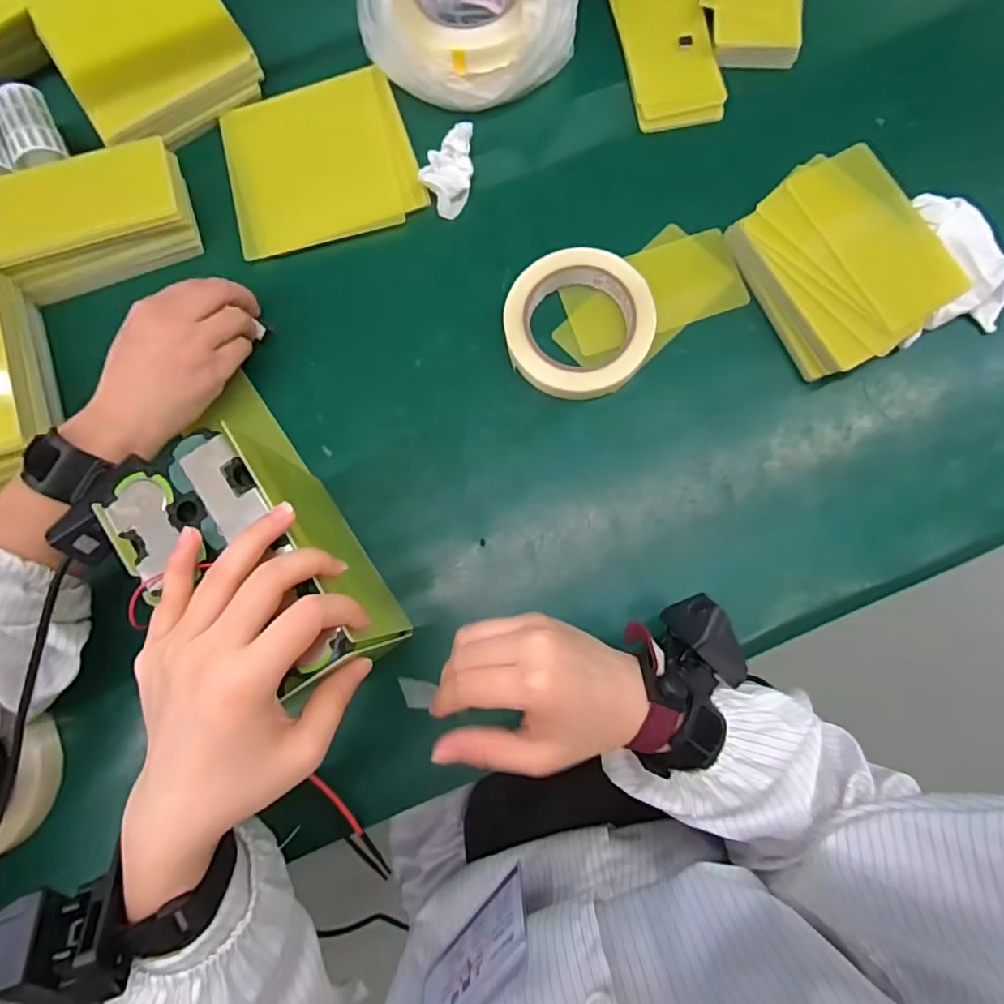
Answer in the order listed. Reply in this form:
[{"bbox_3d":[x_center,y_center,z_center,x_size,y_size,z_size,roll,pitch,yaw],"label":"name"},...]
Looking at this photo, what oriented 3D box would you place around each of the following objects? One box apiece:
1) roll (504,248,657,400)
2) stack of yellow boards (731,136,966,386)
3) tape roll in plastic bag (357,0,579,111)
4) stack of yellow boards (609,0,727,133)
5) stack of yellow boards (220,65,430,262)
[{"bbox_3d":[0.059,-0.134,0.421,0.109,0.030,0.105,0,81,2],"label":"roll"},{"bbox_3d":[0.252,-0.178,0.413,0.117,0.038,0.149,-27,81,-2],"label":"stack of yellow boards"},{"bbox_3d":[-0.026,-0.407,0.451,0.167,0.064,0.157,0,81,2],"label":"tape roll in plastic bag"},{"bbox_3d":[0.138,-0.390,0.467,0.072,0.016,0.153,-11,81,1],"label":"stack of yellow boards"},{"bbox_3d":[-0.153,-0.289,0.466,0.153,0.007,0.141,-16,81,0],"label":"stack of yellow boards"}]

